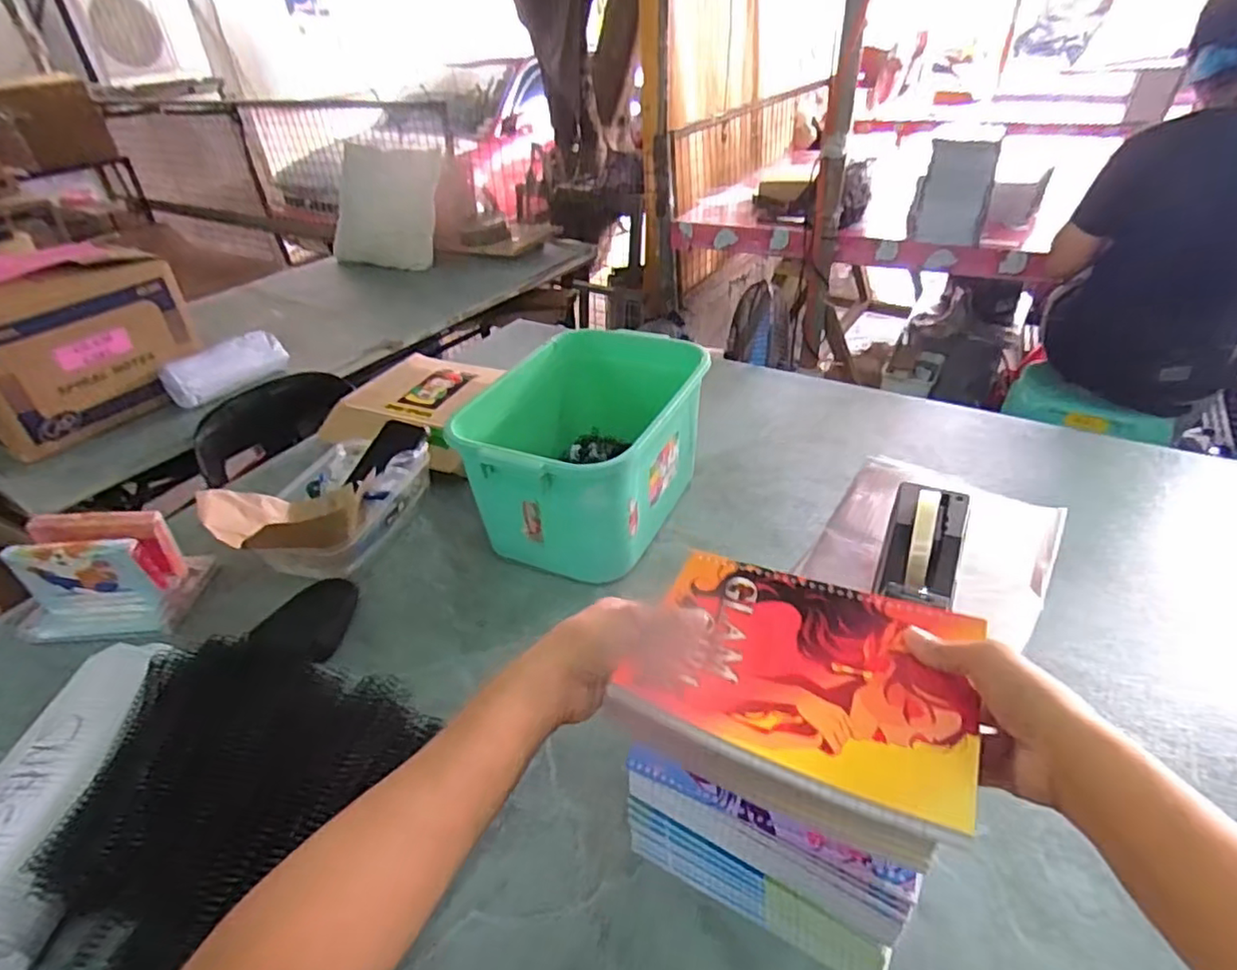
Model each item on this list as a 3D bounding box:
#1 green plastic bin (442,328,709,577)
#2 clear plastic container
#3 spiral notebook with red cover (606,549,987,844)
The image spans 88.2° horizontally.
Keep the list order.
[{"bbox_3d":[-0.025,-0.061,0.879,0.250,0.200,0.382,12,40,21],"label":"green plastic bin"},{"bbox_3d":[-0.376,0.021,0.882,0.163,0.103,0.235,5,38,12],"label":"clear plastic container"},{"bbox_3d":[0.114,0.110,0.393,0.191,0.017,0.153,14,40,23],"label":"spiral notebook with red cover"}]

